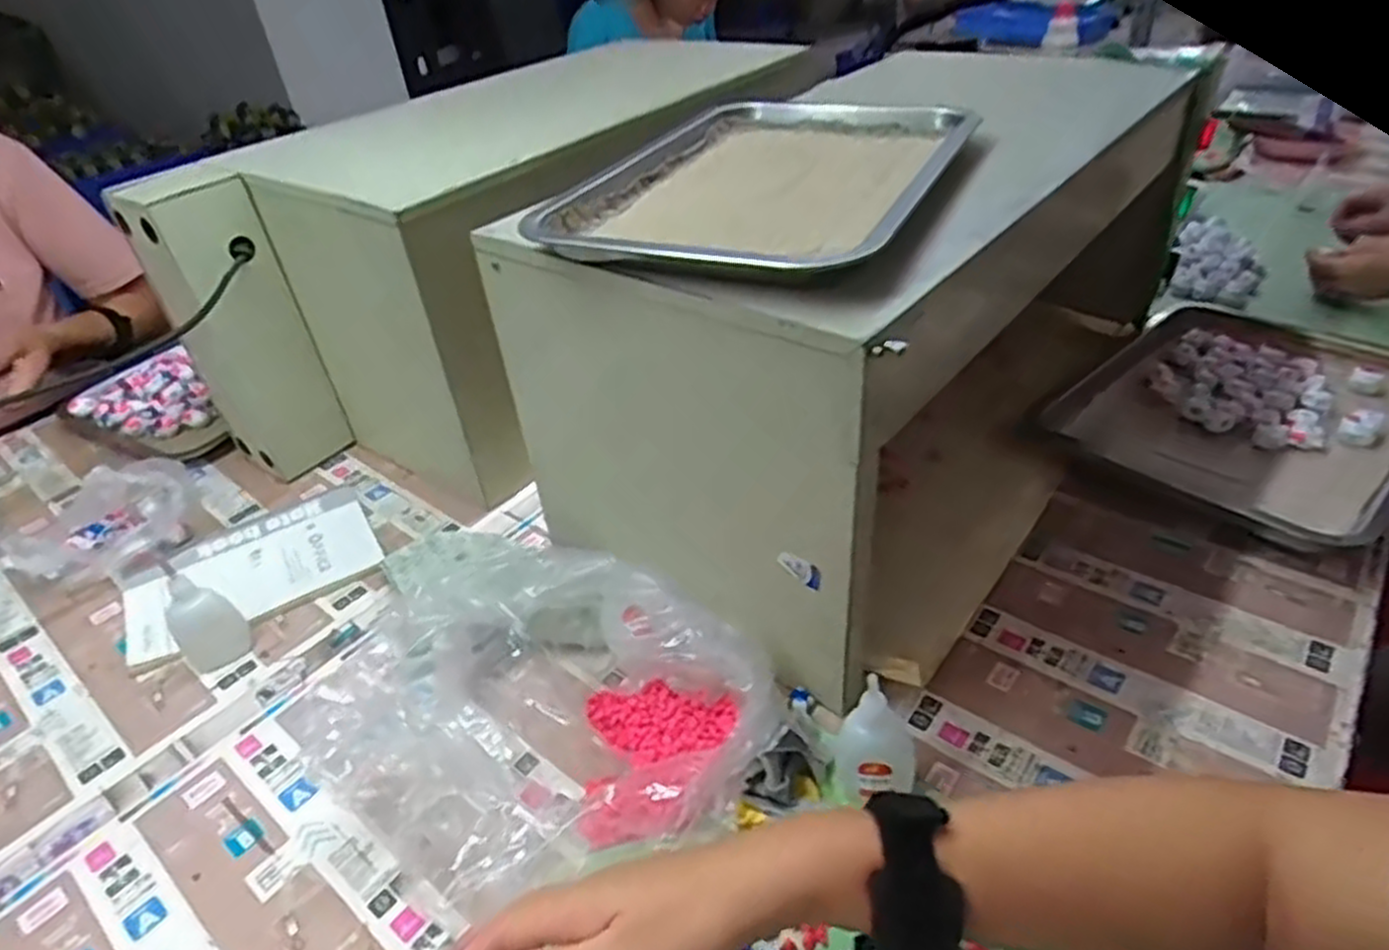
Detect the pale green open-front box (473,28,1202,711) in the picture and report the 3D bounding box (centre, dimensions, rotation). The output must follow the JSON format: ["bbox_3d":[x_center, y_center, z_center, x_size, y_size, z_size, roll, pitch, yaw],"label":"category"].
[{"bbox_3d":[0.171,-0.128,0.634,0.290,0.275,0.525,29,49,35],"label":"pale green open-front box"}]

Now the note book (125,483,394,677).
[{"bbox_3d":[-0.376,0.079,0.668,0.194,0.014,0.132,-24,42,-22],"label":"note book"}]

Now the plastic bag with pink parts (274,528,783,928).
[{"bbox_3d":[-0.079,0.147,0.477,0.231,0.094,0.208,11,41,22],"label":"plastic bag with pink parts"}]

